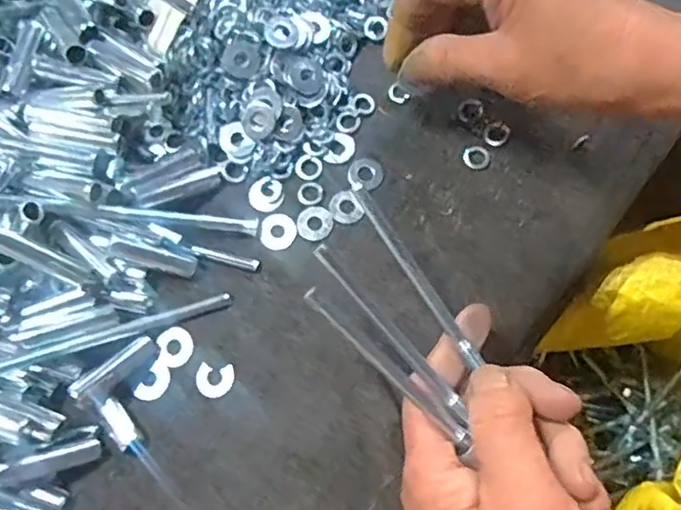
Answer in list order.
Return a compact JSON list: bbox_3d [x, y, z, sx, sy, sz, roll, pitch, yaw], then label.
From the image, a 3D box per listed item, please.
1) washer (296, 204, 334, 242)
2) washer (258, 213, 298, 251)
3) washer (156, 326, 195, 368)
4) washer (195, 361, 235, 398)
[{"bbox_3d":[-0.013,-0.017,0.323,0.018,0.004,0.019,-1,70,4],"label":"washer"},{"bbox_3d":[-0.032,-0.013,0.322,0.019,0.004,0.020,-1,70,4],"label":"washer"},{"bbox_3d":[-0.081,0.045,0.305,0.017,0.004,0.019,-15,70,-1],"label":"washer"},{"bbox_3d":[-0.060,0.059,0.296,0.019,0.004,0.016,1,70,5],"label":"washer"}]

